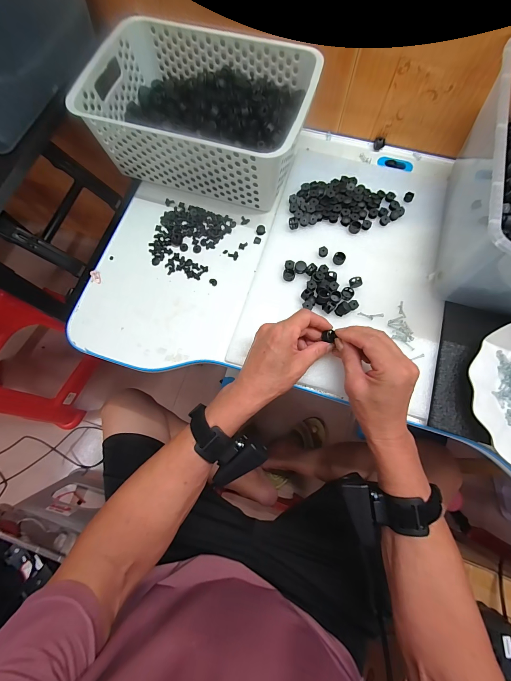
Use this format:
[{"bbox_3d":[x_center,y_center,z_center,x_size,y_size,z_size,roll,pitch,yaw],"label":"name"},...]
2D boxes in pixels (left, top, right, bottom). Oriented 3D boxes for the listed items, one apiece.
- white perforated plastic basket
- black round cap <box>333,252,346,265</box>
[{"bbox_3d":[-0.075,-0.335,0.430,0.297,0.109,0.199,16,76,6],"label":"white perforated plastic basket"},{"bbox_3d":[0.120,-0.118,0.406,0.016,0.007,0.017,0,74,2],"label":"black round cap"}]

